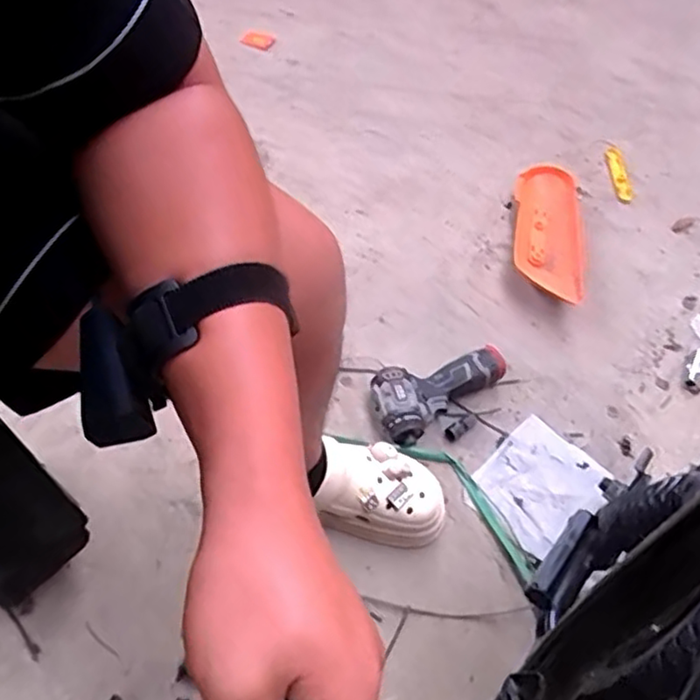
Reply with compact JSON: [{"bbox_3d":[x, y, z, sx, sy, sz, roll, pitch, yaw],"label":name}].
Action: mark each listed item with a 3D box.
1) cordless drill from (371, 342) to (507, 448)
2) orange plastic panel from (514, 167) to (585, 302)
[{"bbox_3d":[0.126,0.048,0.972,0.221,0.055,0.108,-32,65,-23],"label":"cordless drill"},{"bbox_3d":[0.350,-0.202,1.151,0.114,0.049,0.332,9,56,1],"label":"orange plastic panel"}]

